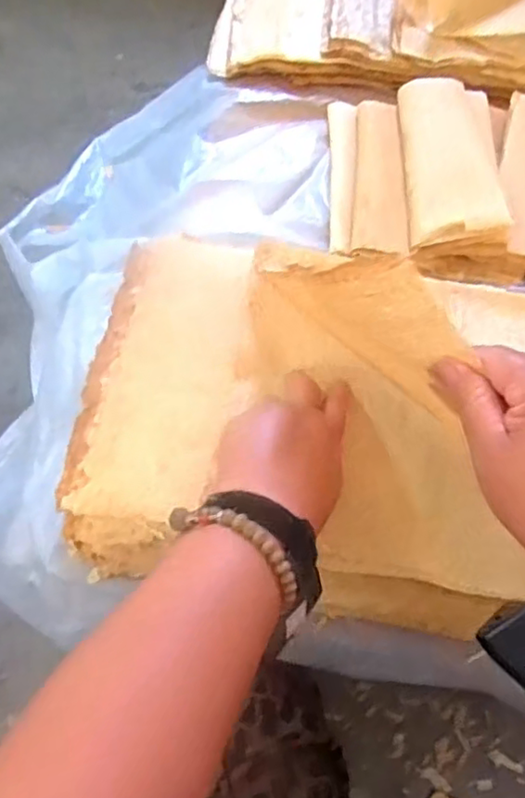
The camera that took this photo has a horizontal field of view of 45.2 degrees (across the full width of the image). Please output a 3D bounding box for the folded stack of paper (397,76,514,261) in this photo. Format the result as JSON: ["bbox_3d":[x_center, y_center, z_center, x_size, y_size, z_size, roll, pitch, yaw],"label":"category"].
[{"bbox_3d":[0.215,-0.274,0.712,0.104,0.028,0.268,3,62,0],"label":"folded stack of paper"}]

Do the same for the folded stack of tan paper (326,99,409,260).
[{"bbox_3d":[0.121,-0.259,0.727,0.082,0.021,0.256,3,62,0],"label":"folded stack of tan paper"}]

